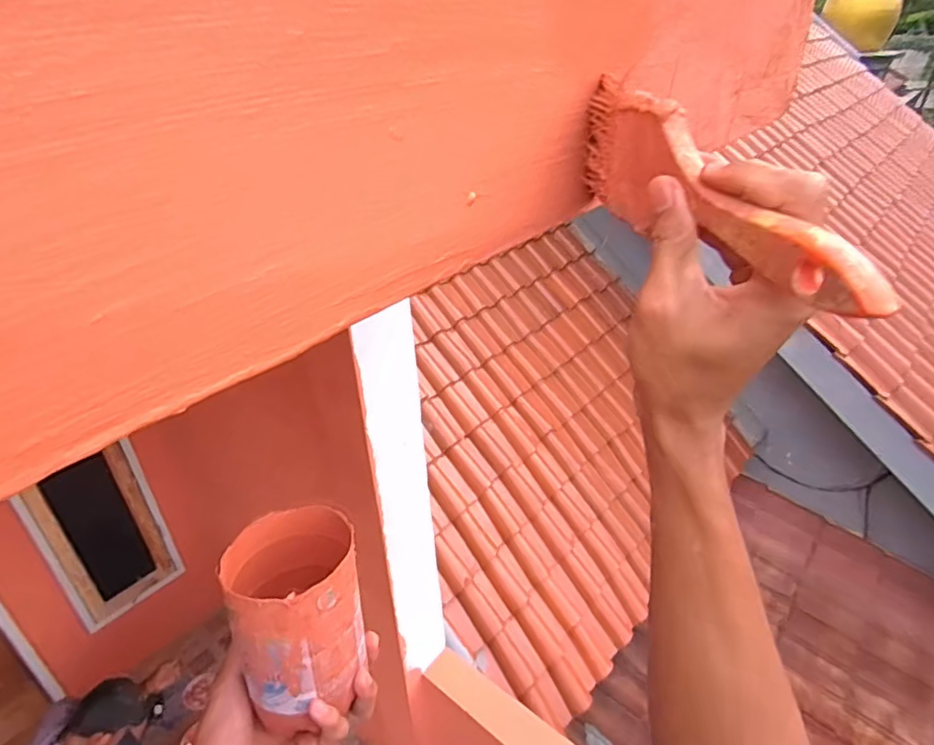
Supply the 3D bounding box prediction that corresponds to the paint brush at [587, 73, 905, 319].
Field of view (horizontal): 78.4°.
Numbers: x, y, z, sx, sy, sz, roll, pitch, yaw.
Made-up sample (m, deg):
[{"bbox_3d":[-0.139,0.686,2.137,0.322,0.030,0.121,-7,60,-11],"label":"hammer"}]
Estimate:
[{"bbox_3d":[0.103,-0.079,0.257,0.012,0.059,0.196,-12,42,-15],"label":"paint brush"}]

